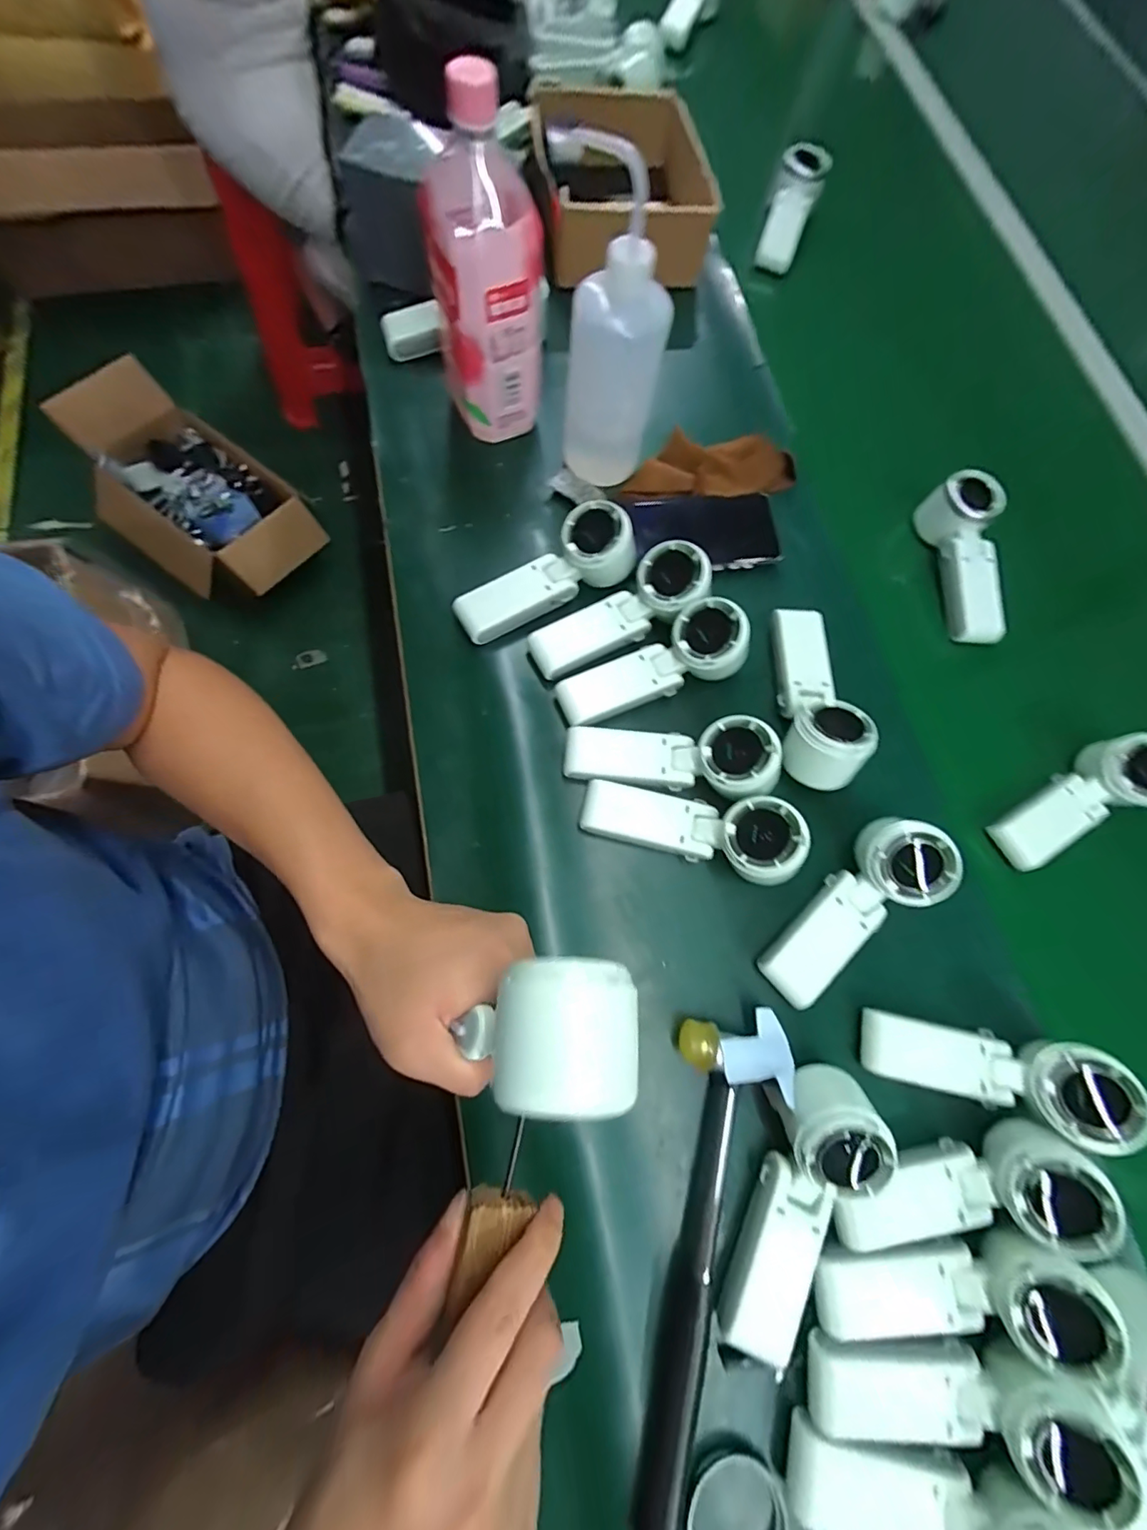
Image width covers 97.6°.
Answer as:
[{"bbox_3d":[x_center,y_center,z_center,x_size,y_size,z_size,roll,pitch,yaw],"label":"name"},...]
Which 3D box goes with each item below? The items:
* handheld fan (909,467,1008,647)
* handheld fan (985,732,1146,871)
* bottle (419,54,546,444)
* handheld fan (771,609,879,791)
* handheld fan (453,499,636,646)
[{"bbox_3d":[0.386,-0.200,0.494,0.063,0.032,0.163,-5,86,-3],"label":"handheld fan"},{"bbox_3d":[0.434,0.026,0.424,0.156,0.049,0.063,-22,77,-12],"label":"handheld fan"},{"bbox_3d":[-0.070,-0.391,0.416,0.086,0.214,0.085,-5,75,-5],"label":"bottle"},{"bbox_3d":[0.206,-0.065,0.418,0.062,0.055,0.167,7,75,-1],"label":"handheld fan"},{"bbox_3d":[-0.024,-0.166,0.434,0.165,0.054,0.056,-28,78,-10],"label":"handheld fan"}]

